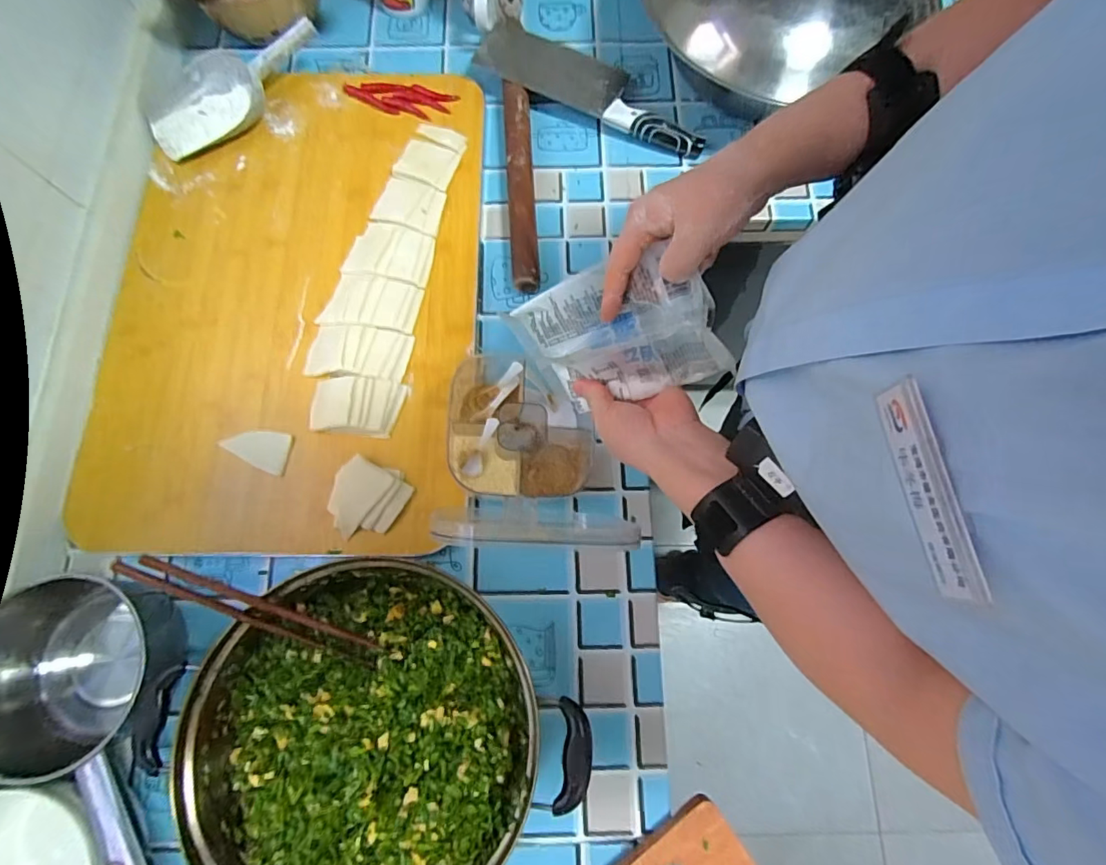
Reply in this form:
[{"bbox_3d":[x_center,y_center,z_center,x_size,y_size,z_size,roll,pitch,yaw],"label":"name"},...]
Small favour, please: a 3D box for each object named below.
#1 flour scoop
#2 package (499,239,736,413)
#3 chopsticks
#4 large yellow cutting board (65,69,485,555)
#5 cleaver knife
[{"bbox_3d":[-0.389,-0.422,0.618,0.221,0.056,0.096,-43,79,-13],"label":"flour scoop"},{"bbox_3d":[0.047,-0.074,0.394,0.149,0.107,0.015,-13,30,33],"label":"package"},{"bbox_3d":[-0.241,0.144,0.415,0.197,0.013,0.023,31,73,-22],"label":"chopsticks"},{"bbox_3d":[-0.277,-0.163,0.568,0.374,0.027,0.572,1,73,-2],"label":"large yellow cutting board"},{"bbox_3d":[0.050,-0.433,0.640,0.299,0.041,0.092,21,74,4],"label":"cleaver knife"}]

